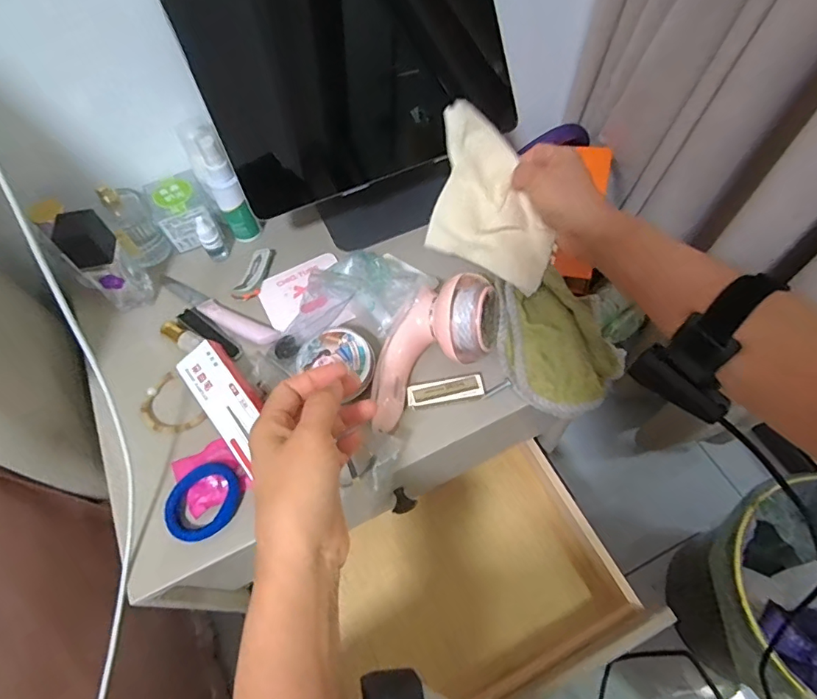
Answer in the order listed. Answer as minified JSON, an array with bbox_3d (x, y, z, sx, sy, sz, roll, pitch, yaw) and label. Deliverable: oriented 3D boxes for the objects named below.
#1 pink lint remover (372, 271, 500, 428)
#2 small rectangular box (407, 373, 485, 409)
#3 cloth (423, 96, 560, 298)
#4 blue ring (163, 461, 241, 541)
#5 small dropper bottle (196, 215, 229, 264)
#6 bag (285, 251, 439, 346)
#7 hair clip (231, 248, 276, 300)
[{"bbox_3d":[0.017,0.001,0.429,0.154,0.052,0.075,-47,67,-3],"label":"pink lint remover"},{"bbox_3d":[0.033,0.037,0.431,0.065,0.008,0.022,-11,61,-4],"label":"small rectangular box"},{"bbox_3d":[0.078,-0.133,0.441,0.132,0.120,0.017,26,19,3],"label":"cloth"},{"bbox_3d":[-0.165,0.122,0.396,0.059,0.011,0.057,-1,60,2],"label":"blue ring"},{"bbox_3d":[-0.204,-0.113,0.508,0.020,0.050,0.015,-31,64,-14],"label":"small dropper bottle"},{"bbox_3d":[-0.049,-0.043,0.462,0.126,0.051,0.088,9,61,7],"label":"bag"},{"bbox_3d":[-0.158,-0.079,0.507,0.021,0.010,0.064,13,62,10],"label":"hair clip"}]

